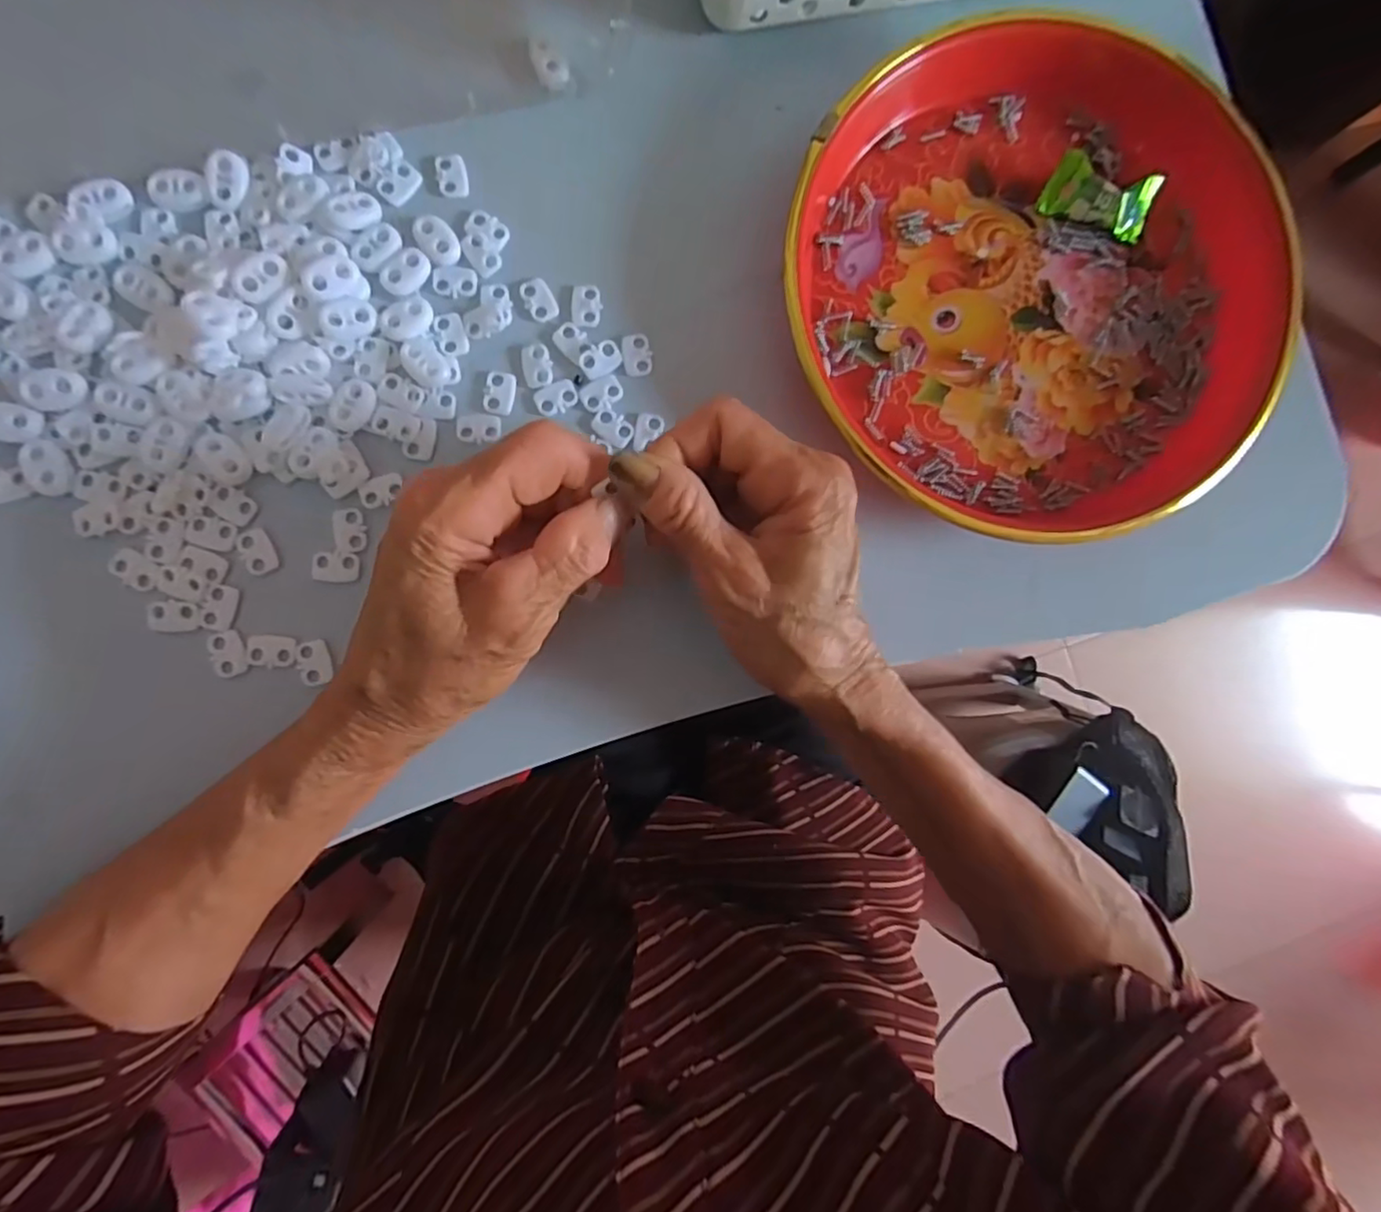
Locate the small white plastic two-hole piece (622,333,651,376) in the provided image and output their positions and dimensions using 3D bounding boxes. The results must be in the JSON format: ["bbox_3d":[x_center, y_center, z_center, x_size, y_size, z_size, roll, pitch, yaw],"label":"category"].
[{"bbox_3d":[-0.023,-0.110,0.275,0.012,0.004,0.018,-10,90,-6],"label":"small white plastic two-hole piece"}]

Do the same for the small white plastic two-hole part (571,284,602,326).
[{"bbox_3d":[-0.045,-0.131,0.273,0.013,0.004,0.018,5,89,-6],"label":"small white plastic two-hole part"}]

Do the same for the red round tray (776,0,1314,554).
[{"bbox_3d":[0.152,-0.140,0.277,0.213,0.035,0.201,0,89,-6],"label":"red round tray"}]

